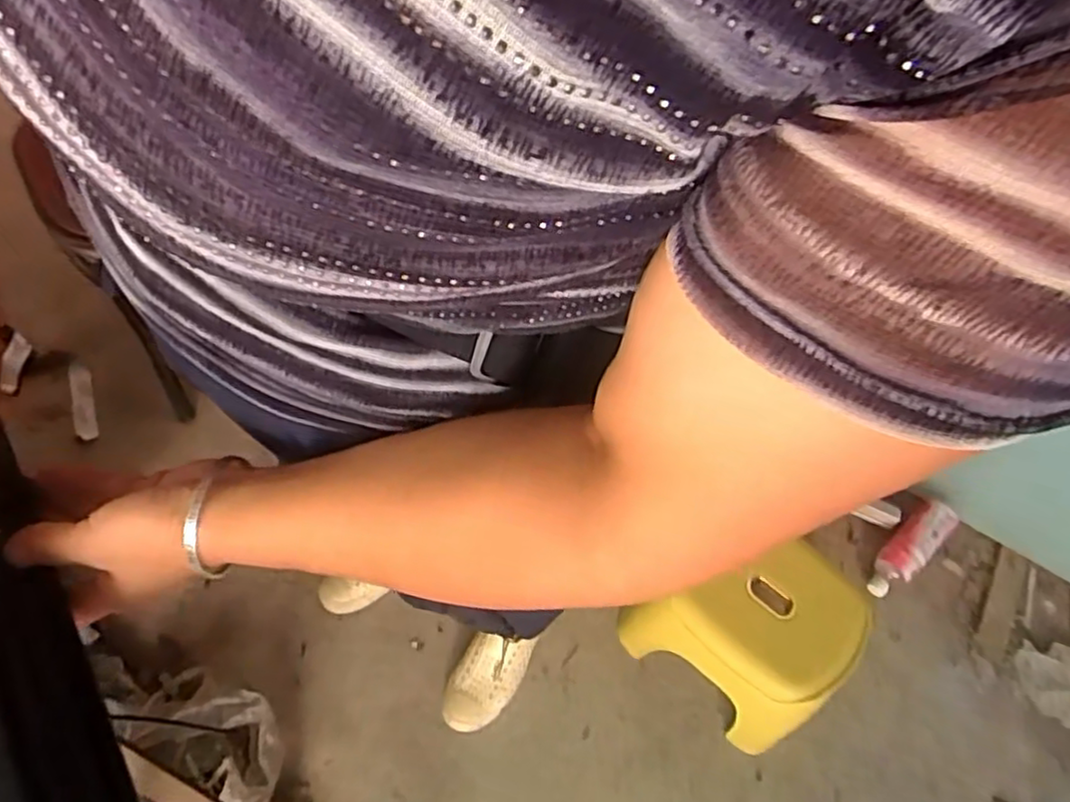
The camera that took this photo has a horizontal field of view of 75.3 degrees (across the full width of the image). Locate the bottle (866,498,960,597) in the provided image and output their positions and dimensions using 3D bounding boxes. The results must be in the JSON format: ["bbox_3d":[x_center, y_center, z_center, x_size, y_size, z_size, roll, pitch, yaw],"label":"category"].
[{"bbox_3d":[0.606,0.240,1.123,0.064,0.048,0.183,40,90,20],"label":"bottle"}]

